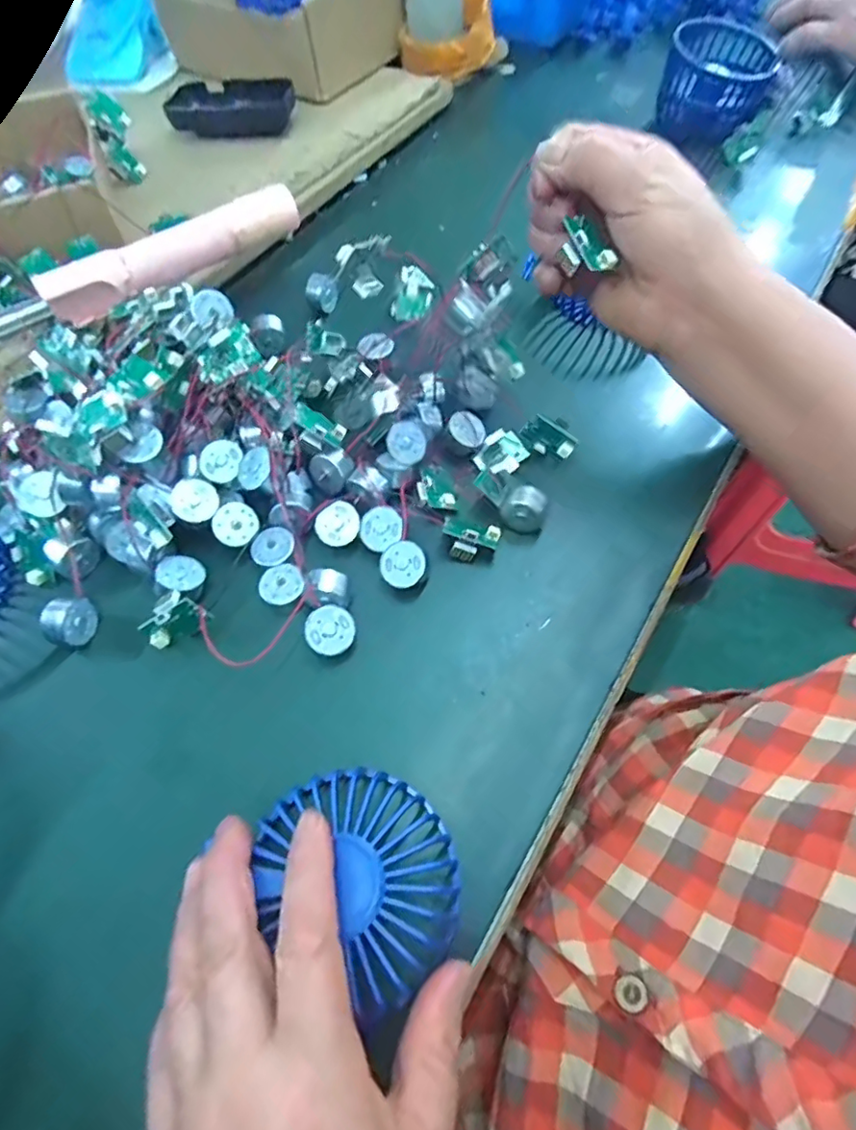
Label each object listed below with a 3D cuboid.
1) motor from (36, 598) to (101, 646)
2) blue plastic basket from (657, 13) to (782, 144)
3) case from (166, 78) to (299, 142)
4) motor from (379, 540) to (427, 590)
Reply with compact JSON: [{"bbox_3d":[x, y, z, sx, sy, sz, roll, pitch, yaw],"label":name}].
[{"bbox_3d":[-0.185,0.030,0.288,0.015,0.021,0.023,6,61,7],"label":"motor"},{"bbox_3d":[0.252,-0.423,0.494,0.084,0.062,0.097,19,63,14],"label":"blue plastic basket"},{"bbox_3d":[-0.170,-0.404,0.495,0.105,0.024,0.052,-1,60,4],"label":"case"},{"bbox_3d":[-0.012,0.000,0.295,0.024,0.012,0.024,-1,86,11],"label":"motor"}]

